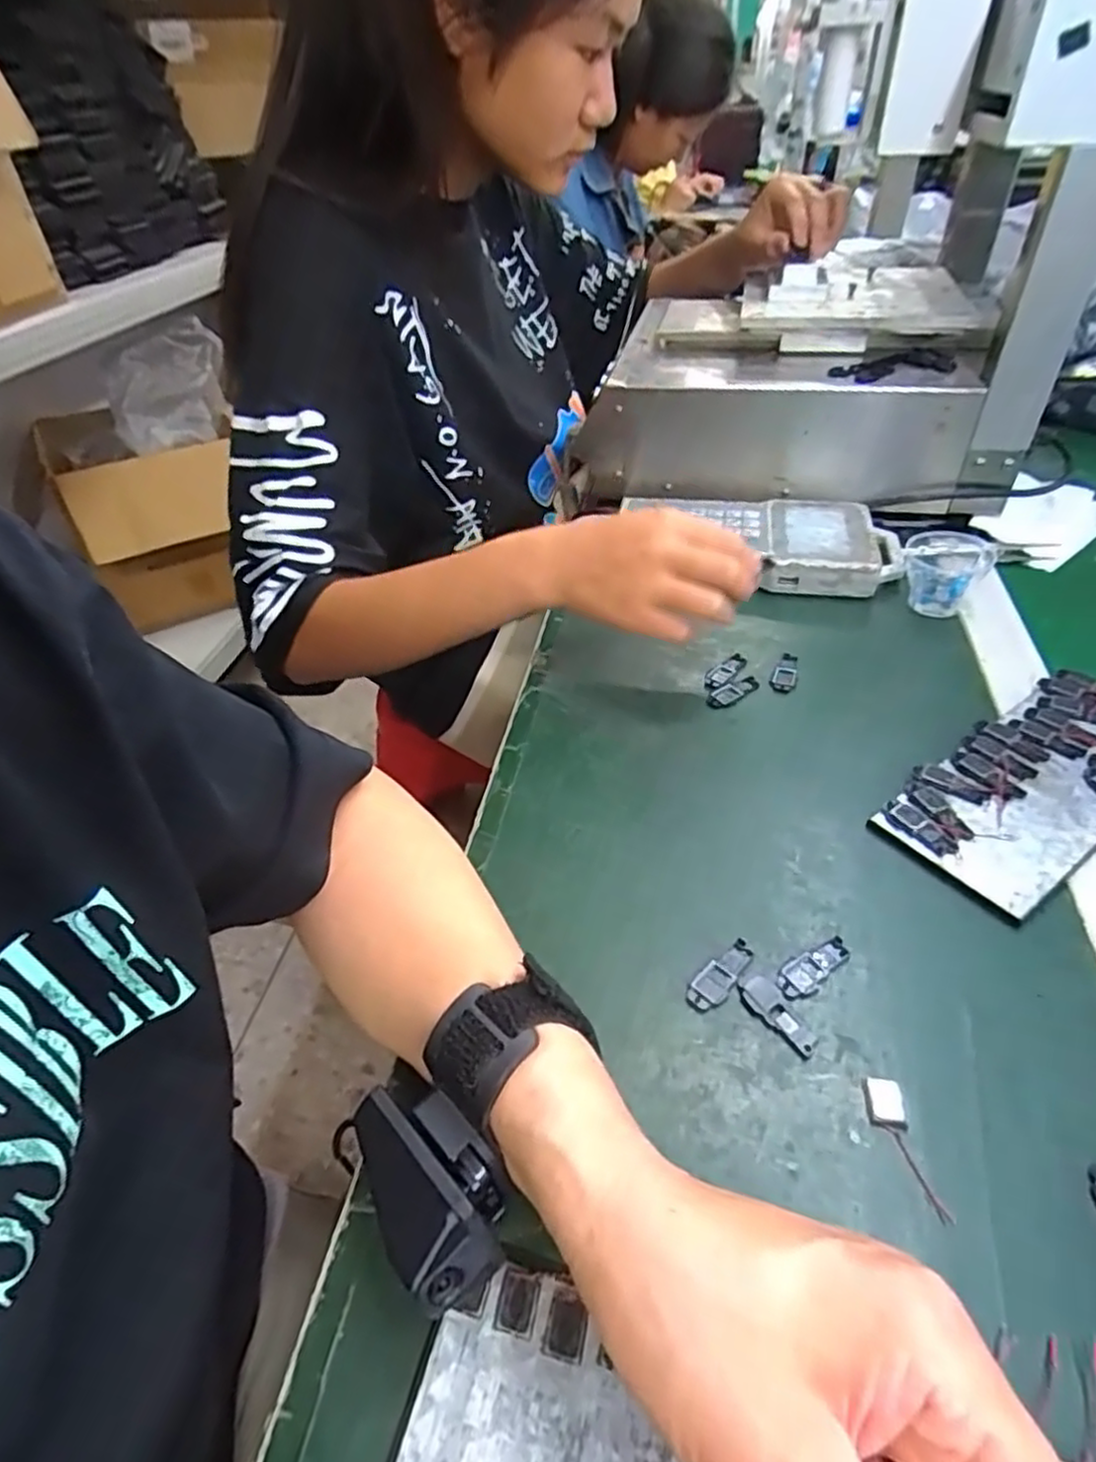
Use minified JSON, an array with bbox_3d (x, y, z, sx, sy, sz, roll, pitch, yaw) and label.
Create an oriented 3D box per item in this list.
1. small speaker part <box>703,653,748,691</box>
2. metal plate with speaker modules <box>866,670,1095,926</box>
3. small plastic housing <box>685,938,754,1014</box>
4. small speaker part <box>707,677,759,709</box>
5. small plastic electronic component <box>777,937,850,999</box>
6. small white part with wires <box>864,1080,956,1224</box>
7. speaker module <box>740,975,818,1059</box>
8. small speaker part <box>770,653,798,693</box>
[{"bbox_3d":[0.121,-0.040,0.492,0.015,0.004,0.041,32,54,34],"label":"small speaker part"},{"bbox_3d":[0.273,0.028,0.396,0.191,0.012,0.088,-27,46,-22],"label":"metal plate with speaker modules"},{"bbox_3d":[0.078,0.110,0.326,0.040,0.004,0.014,-36,50,-29],"label":"small plastic housing"},{"bbox_3d":[0.123,-0.026,0.476,0.038,0.004,0.015,-25,46,-21],"label":"small speaker part"},{"bbox_3d":[0.121,0.107,0.327,0.040,0.004,0.015,-26,46,-21],"label":"small plastic electronic component"},{"bbox_3d":[0.134,0.156,0.272,0.014,0.004,0.049,-6,42,-1],"label":"small white part with wires"},{"bbox_3d":[0.100,0.122,0.312,0.014,0.004,0.038,-27,46,-22],"label":"speaker module"},{"bbox_3d":[0.161,-0.039,0.488,0.016,0.004,0.039,15,46,21],"label":"small speaker part"}]

